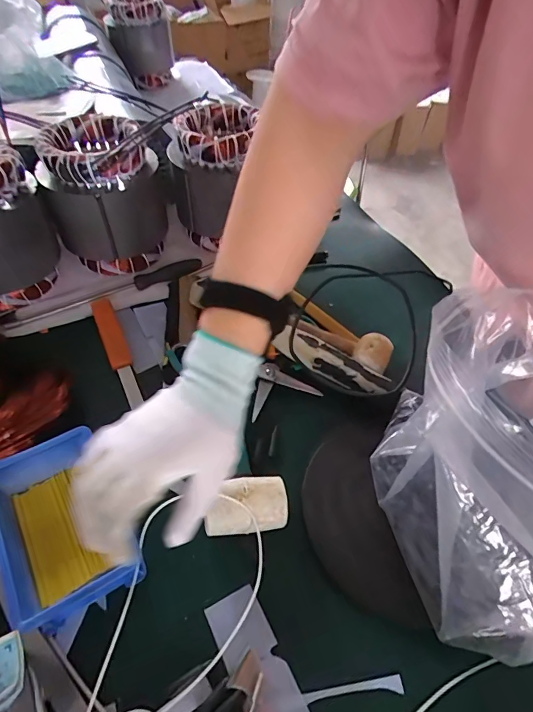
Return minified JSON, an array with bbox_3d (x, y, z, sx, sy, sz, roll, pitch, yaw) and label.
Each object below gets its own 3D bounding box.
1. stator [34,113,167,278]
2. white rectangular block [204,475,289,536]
[{"bbox_3d":[-0.227,-0.230,0.611,0.147,0.173,0.142,-2,51,-8],"label":"stator"},{"bbox_3d":[-0.018,0.136,0.386,0.072,0.034,0.046,-1,51,-7],"label":"white rectangular block"}]

